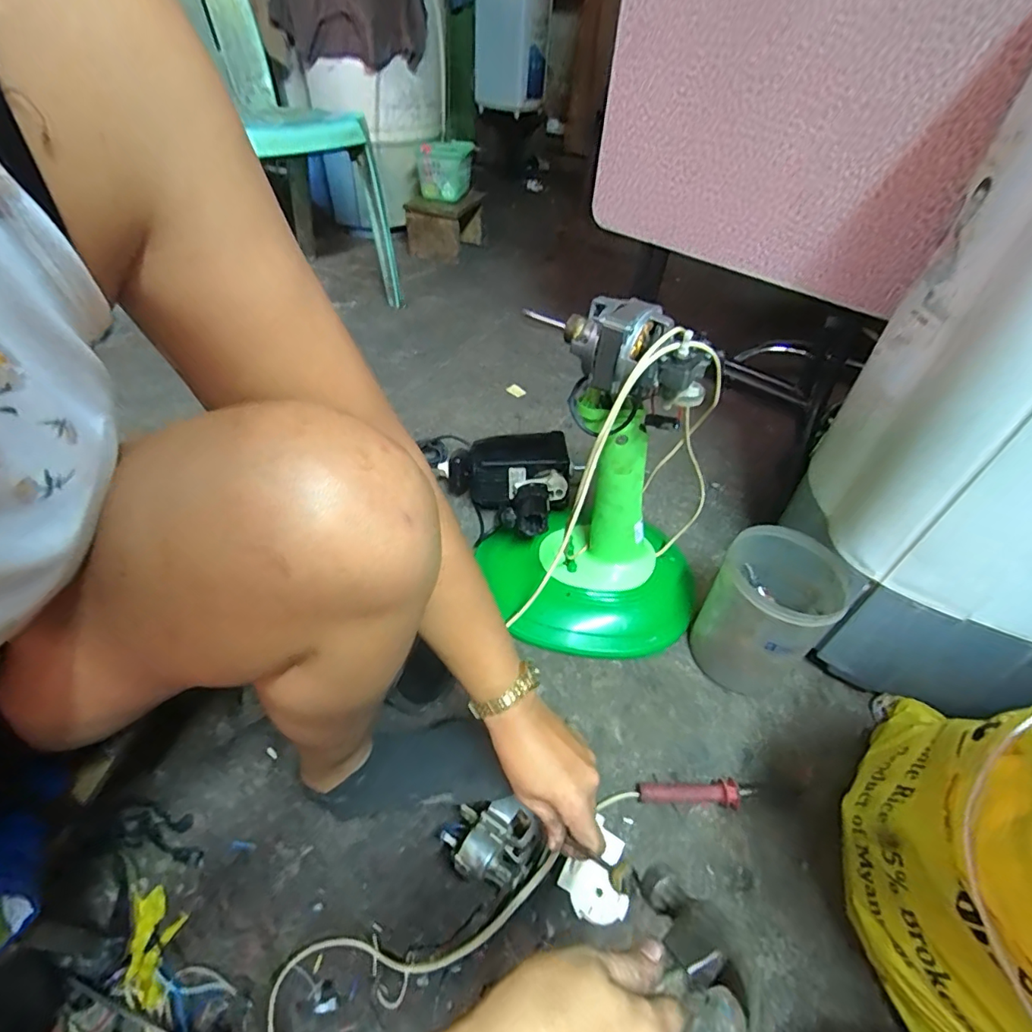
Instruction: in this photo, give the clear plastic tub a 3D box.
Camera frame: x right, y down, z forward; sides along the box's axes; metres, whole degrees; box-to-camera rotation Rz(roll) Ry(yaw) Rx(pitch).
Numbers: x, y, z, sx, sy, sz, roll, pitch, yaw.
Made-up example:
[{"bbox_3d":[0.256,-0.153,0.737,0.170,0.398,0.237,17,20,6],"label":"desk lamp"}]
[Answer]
[{"bbox_3d":[0.312,0.124,0.666,0.129,0.180,0.129,2,45,-2],"label":"clear plastic tub"}]

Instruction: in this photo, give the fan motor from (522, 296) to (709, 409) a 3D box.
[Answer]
[{"bbox_3d":[0.101,-0.173,0.528,0.192,0.073,0.070,23,47,17],"label":"fan motor"}]

